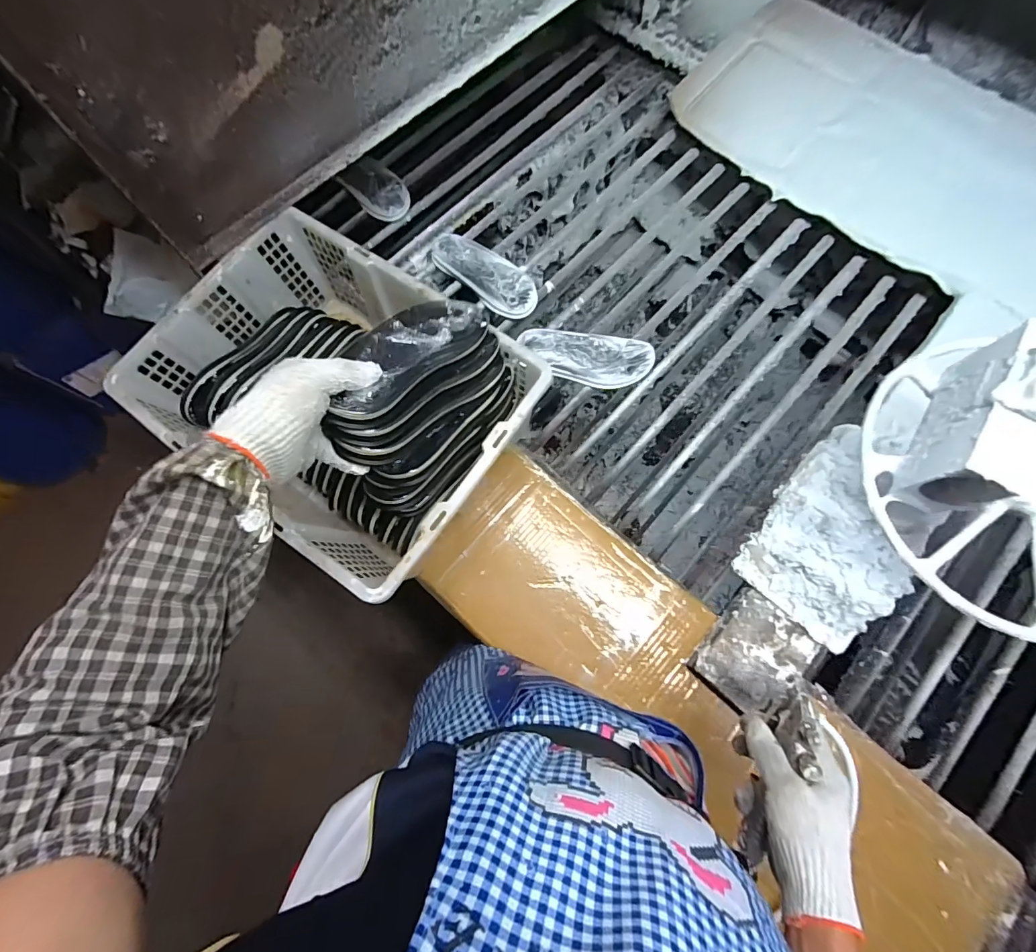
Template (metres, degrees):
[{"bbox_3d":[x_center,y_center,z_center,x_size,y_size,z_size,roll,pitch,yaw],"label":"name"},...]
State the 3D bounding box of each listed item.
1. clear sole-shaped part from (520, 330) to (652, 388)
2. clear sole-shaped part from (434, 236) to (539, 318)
[{"bbox_3d":[0.115,-0.205,0.775,0.223,0.027,0.105,14,77,4],"label":"clear sole-shaped part"},{"bbox_3d":[-0.058,-0.377,0.830,0.231,0.028,0.087,43,80,9],"label":"clear sole-shaped part"}]

